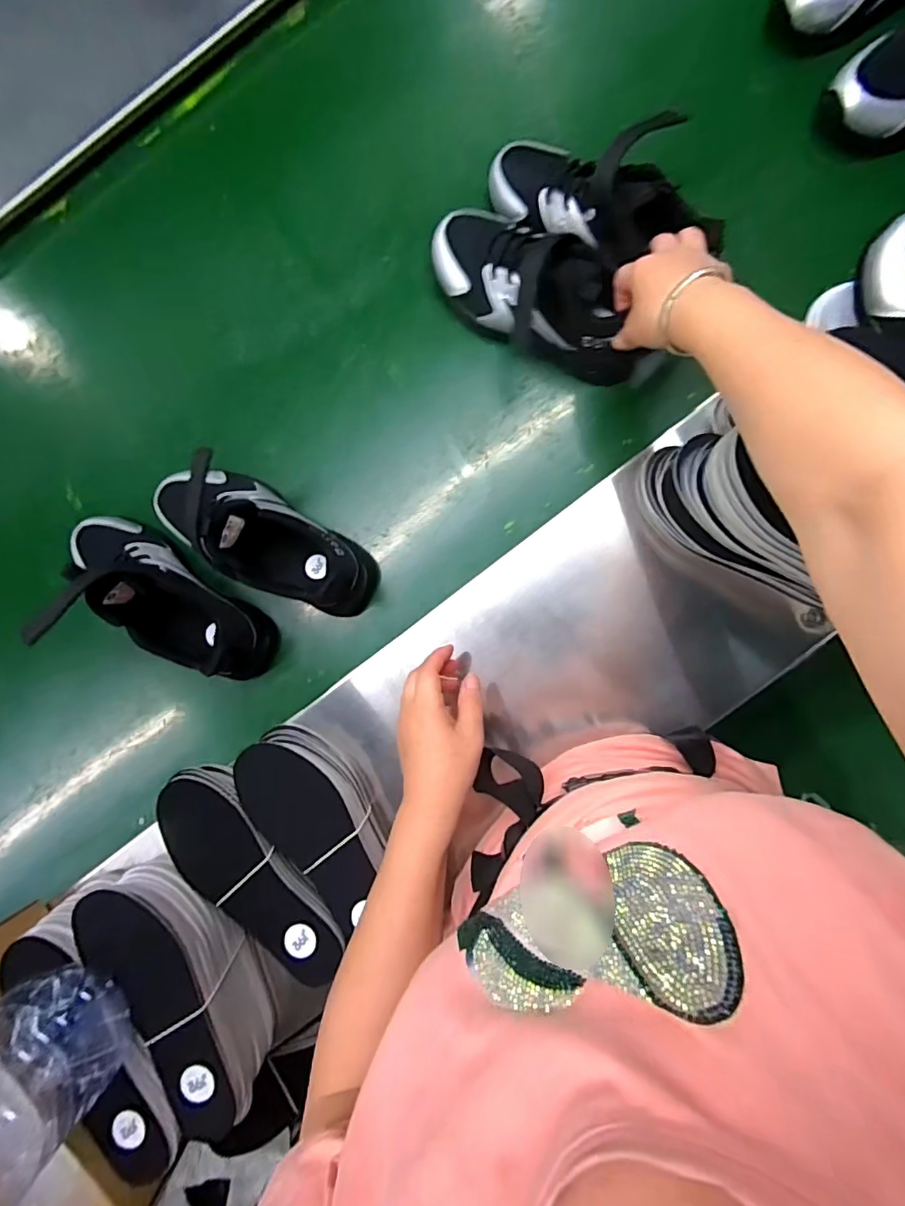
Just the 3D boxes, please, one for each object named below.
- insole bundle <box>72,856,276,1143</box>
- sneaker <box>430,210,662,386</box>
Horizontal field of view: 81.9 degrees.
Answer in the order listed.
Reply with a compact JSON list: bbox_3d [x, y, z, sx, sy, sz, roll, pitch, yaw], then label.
[{"bbox_3d":[-0.227,0.320,0.443,0.073,0.083,0.208,-24,91,3],"label":"insole bundle"},{"bbox_3d":[0.075,-0.270,0.461,0.217,0.086,0.096,33,93,1],"label":"sneaker"}]

